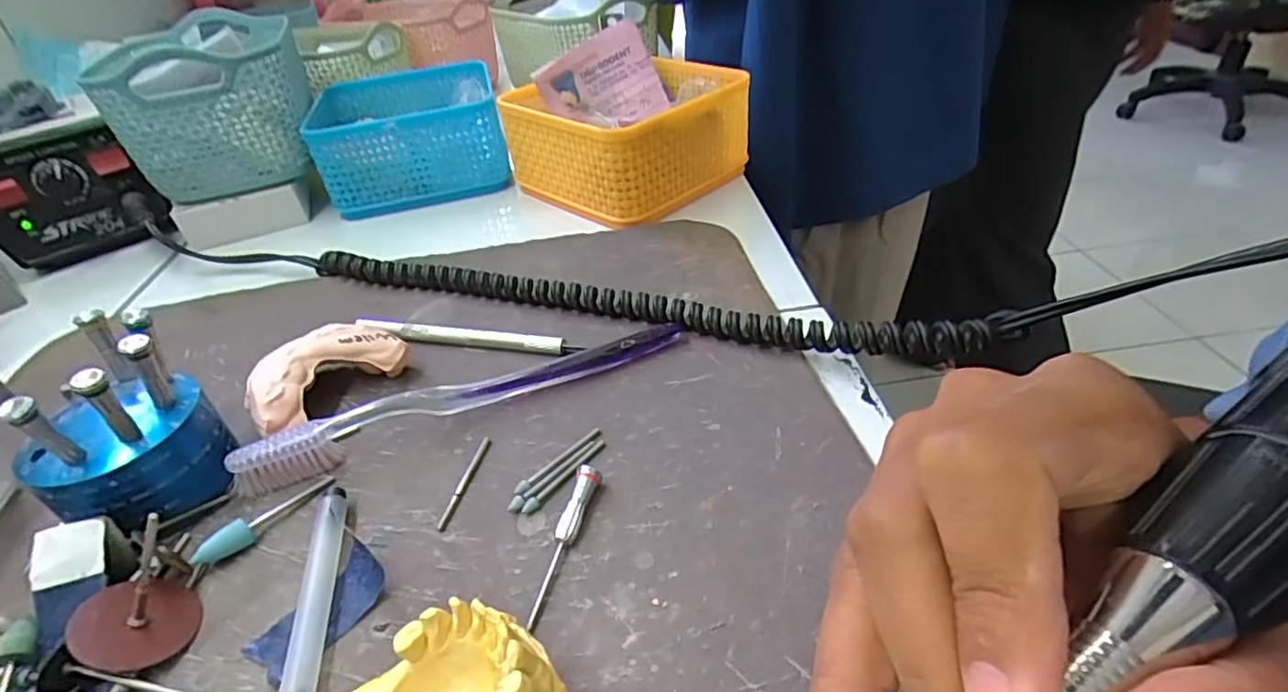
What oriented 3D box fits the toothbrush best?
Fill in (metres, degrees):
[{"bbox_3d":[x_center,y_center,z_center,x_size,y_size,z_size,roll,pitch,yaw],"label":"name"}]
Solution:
[{"bbox_3d":[-0.071,0.020,0.269,0.186,0.020,0.010,-19,39,-15],"label":"toothbrush"}]

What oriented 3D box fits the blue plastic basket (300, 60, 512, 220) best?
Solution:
[{"bbox_3d":[-0.177,-0.163,0.493,0.131,0.063,0.131,-14,38,-8],"label":"blue plastic basket"}]

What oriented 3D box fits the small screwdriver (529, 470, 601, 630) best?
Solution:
[{"bbox_3d":[-0.026,0.064,0.212,0.007,0.009,0.056,4,39,15],"label":"small screwdriver"}]

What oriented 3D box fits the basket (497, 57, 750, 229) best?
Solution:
[{"bbox_3d":[-0.012,-0.148,0.447,0.130,0.064,0.130,27,49,37],"label":"basket"}]

